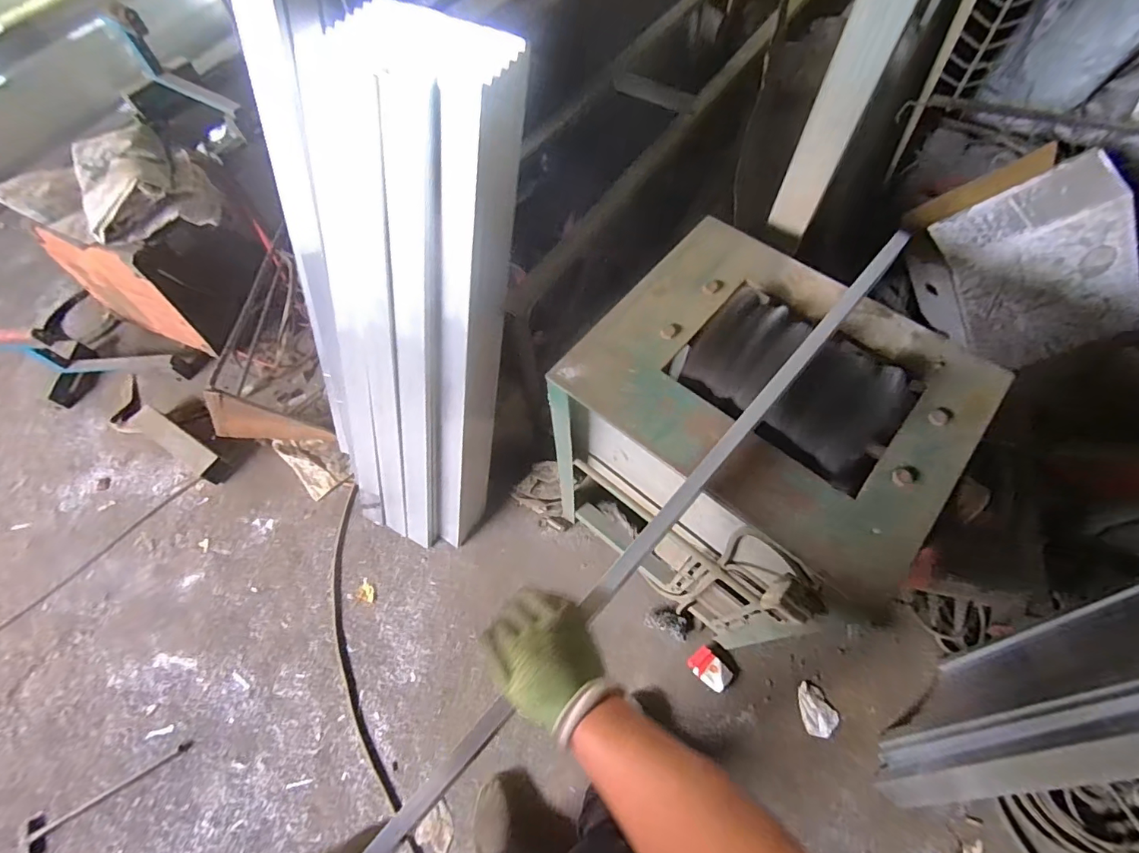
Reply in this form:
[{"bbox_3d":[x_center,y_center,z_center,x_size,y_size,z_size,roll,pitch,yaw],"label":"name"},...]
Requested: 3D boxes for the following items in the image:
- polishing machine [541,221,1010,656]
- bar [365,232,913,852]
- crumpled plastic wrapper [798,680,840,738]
[{"bbox_3d":[0.340,0.068,1.078,0.587,0.705,0.508,38,70,18],"label":"polishing machine"},{"bbox_3d":[0.142,0.090,0.615,0.024,0.018,1.032,40,77,19],"label":"bar"},{"bbox_3d":[0.640,0.729,1.256,0.090,0.018,0.120,1,63,2],"label":"crumpled plastic wrapper"}]

